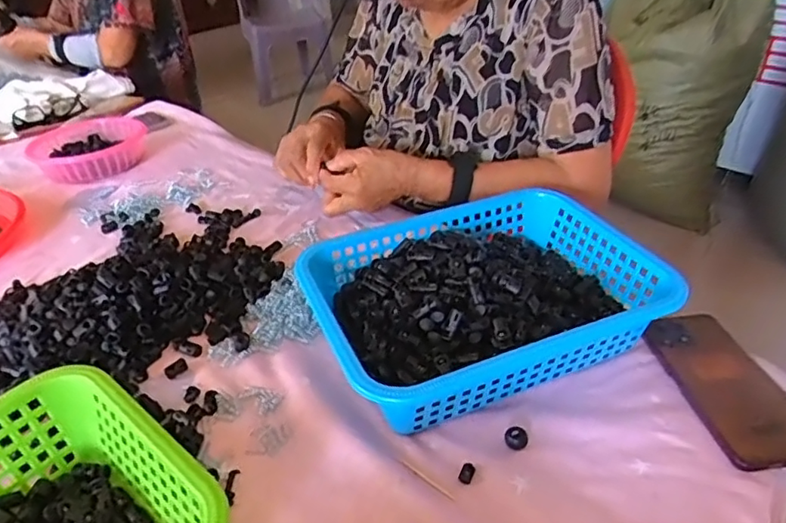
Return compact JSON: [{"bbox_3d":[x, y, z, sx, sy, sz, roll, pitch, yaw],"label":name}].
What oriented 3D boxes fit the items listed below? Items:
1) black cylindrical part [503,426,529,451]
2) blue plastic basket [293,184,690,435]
[{"bbox_3d":[0.097,0.138,0.448,0.018,0.006,0.018,-1,36,0],"label":"black cylindrical part"},{"bbox_3d":[0.077,0.036,0.529,0.289,0.078,0.211,-13,38,-17],"label":"blue plastic basket"}]

